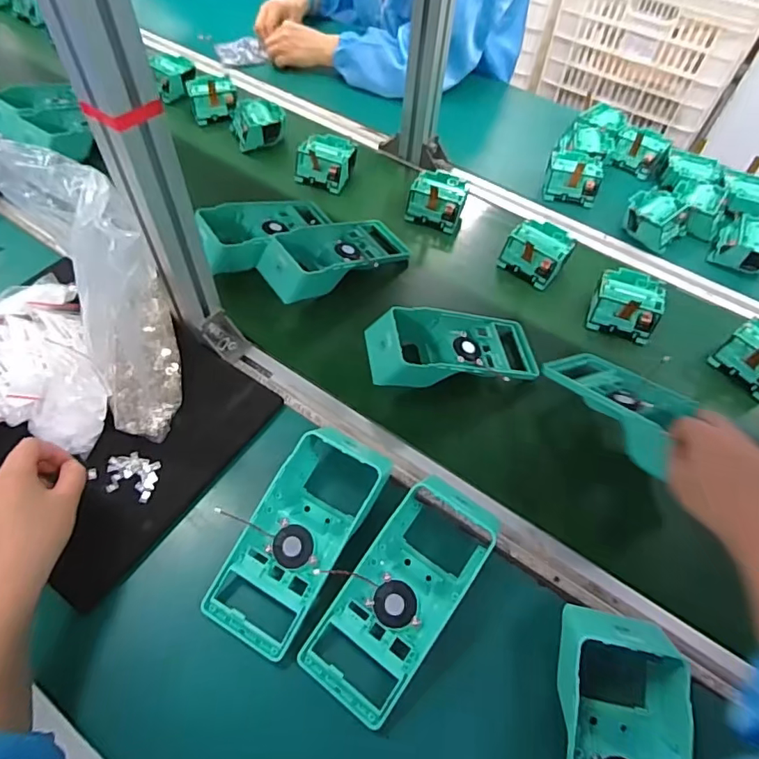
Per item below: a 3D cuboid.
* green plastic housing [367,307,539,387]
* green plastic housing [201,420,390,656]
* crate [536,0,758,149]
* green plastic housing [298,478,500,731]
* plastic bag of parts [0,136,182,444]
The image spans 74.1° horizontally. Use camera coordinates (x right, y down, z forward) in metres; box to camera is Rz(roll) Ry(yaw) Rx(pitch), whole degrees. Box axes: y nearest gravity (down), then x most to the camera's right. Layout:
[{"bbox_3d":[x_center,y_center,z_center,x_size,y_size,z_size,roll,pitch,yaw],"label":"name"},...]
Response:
[{"bbox_3d":[0.083,-0.034,0.563,0.189,0.056,0.089,-4,55,-8],"label":"green plastic housing"},{"bbox_3d":[-0.070,0.124,0.428,0.096,0.052,0.185,26,56,13],"label":"green plastic housing"},{"bbox_3d":[0.831,-1.004,1.394,0.444,0.294,0.665,34,58,18],"label":"crate"},{"bbox_3d":[0.022,0.169,0.407,0.088,0.060,0.184,31,57,17],"label":"green plastic housing"},{"bbox_3d":[-0.234,-0.068,0.445,0.087,0.232,0.157,-23,59,-20],"label":"plastic bag of parts"}]

